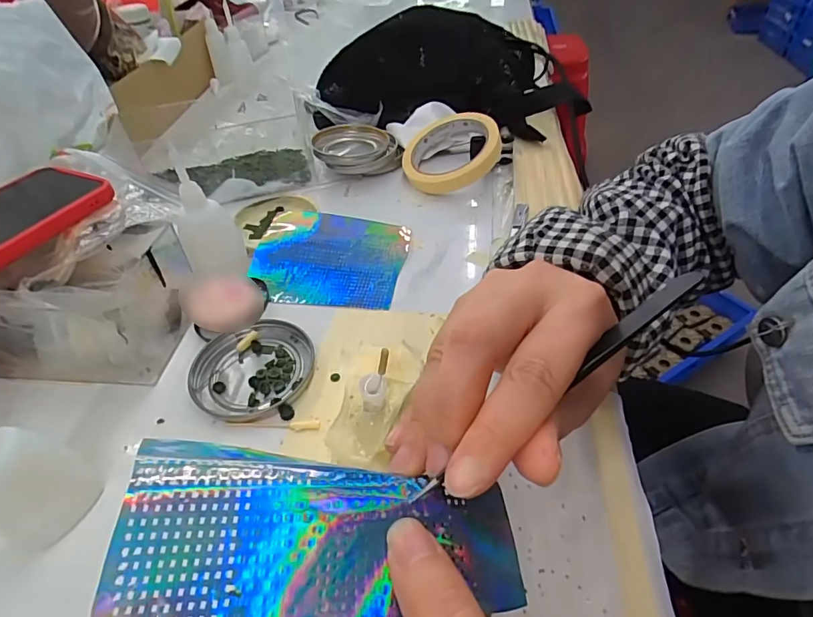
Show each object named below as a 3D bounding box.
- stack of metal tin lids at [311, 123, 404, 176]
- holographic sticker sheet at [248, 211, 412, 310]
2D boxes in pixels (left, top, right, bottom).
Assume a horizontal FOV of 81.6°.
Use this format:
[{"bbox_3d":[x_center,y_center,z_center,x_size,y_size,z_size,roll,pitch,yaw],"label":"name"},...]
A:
[{"bbox_3d":[-0.050,-0.165,0.492,0.087,0.031,0.074,-11,45,-6],"label":"stack of metal tin lids"},{"bbox_3d":[-0.065,-0.045,0.392,0.123,0.013,0.103,6,46,11],"label":"holographic sticker sheet"}]

